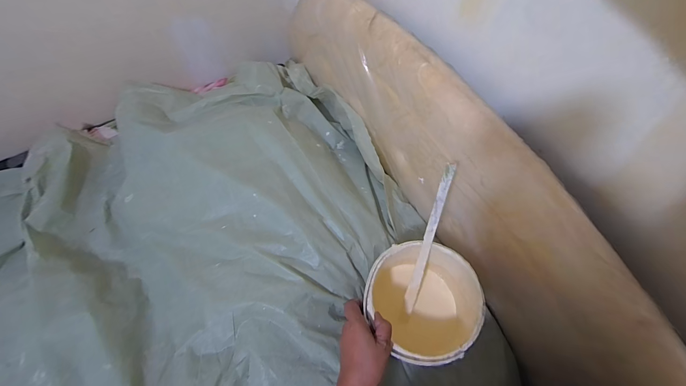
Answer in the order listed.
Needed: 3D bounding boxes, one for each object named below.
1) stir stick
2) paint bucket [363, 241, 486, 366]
[{"bbox_3d":[0.141,0.086,0.503,0.019,0.281,0.009,12,21,5],"label":"stir stick"},{"bbox_3d":[0.128,0.191,0.529,0.183,0.142,0.178,0,65,0],"label":"paint bucket"}]

